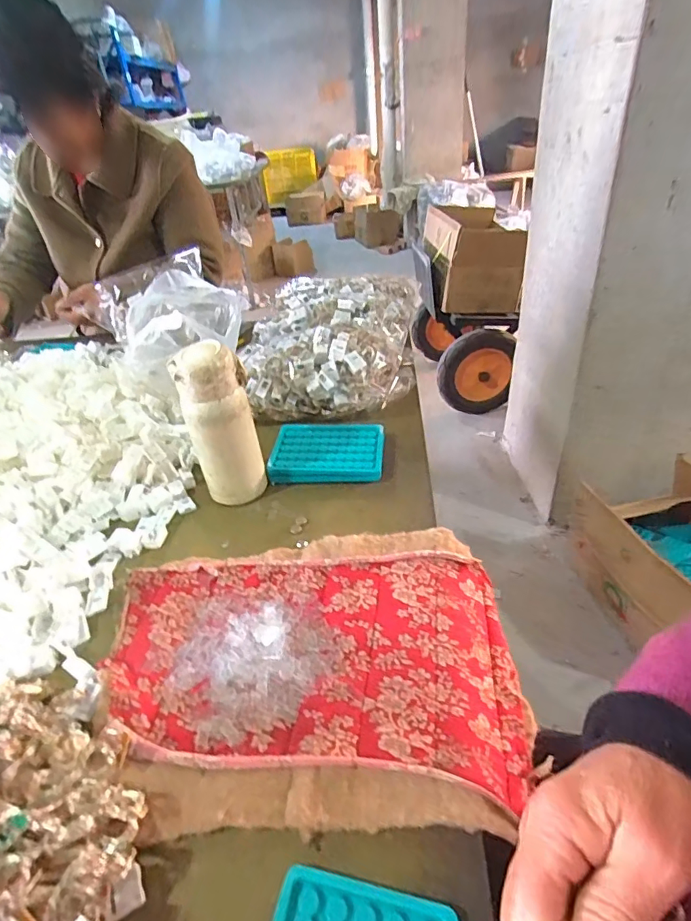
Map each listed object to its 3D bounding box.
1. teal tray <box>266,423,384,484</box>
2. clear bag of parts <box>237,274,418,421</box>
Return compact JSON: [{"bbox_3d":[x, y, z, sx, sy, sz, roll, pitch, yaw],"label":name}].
[{"bbox_3d":[-0.022,-0.013,0.595,0.133,0.018,0.097,-2,36,7],"label":"teal tray"},{"bbox_3d":[-0.022,-0.200,0.767,0.253,0.083,0.339,-1,36,8],"label":"clear bag of parts"}]

